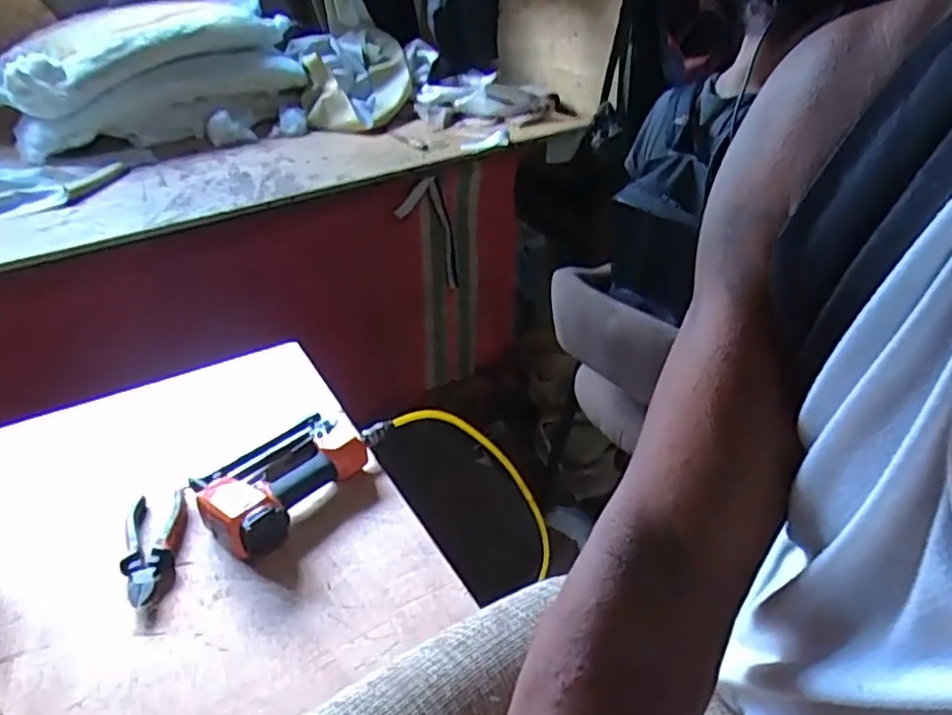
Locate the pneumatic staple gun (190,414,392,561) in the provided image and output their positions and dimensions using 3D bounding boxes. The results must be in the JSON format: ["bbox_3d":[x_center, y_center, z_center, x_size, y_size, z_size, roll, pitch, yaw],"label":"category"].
[{"bbox_3d":[-0.227,0.136,0.809,0.148,0.064,0.239,22,41,33],"label":"pneumatic staple gun"}]

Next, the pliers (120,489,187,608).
[{"bbox_3d":[-0.365,0.210,0.740,0.067,0.028,0.170,-14,35,-16],"label":"pliers"}]

